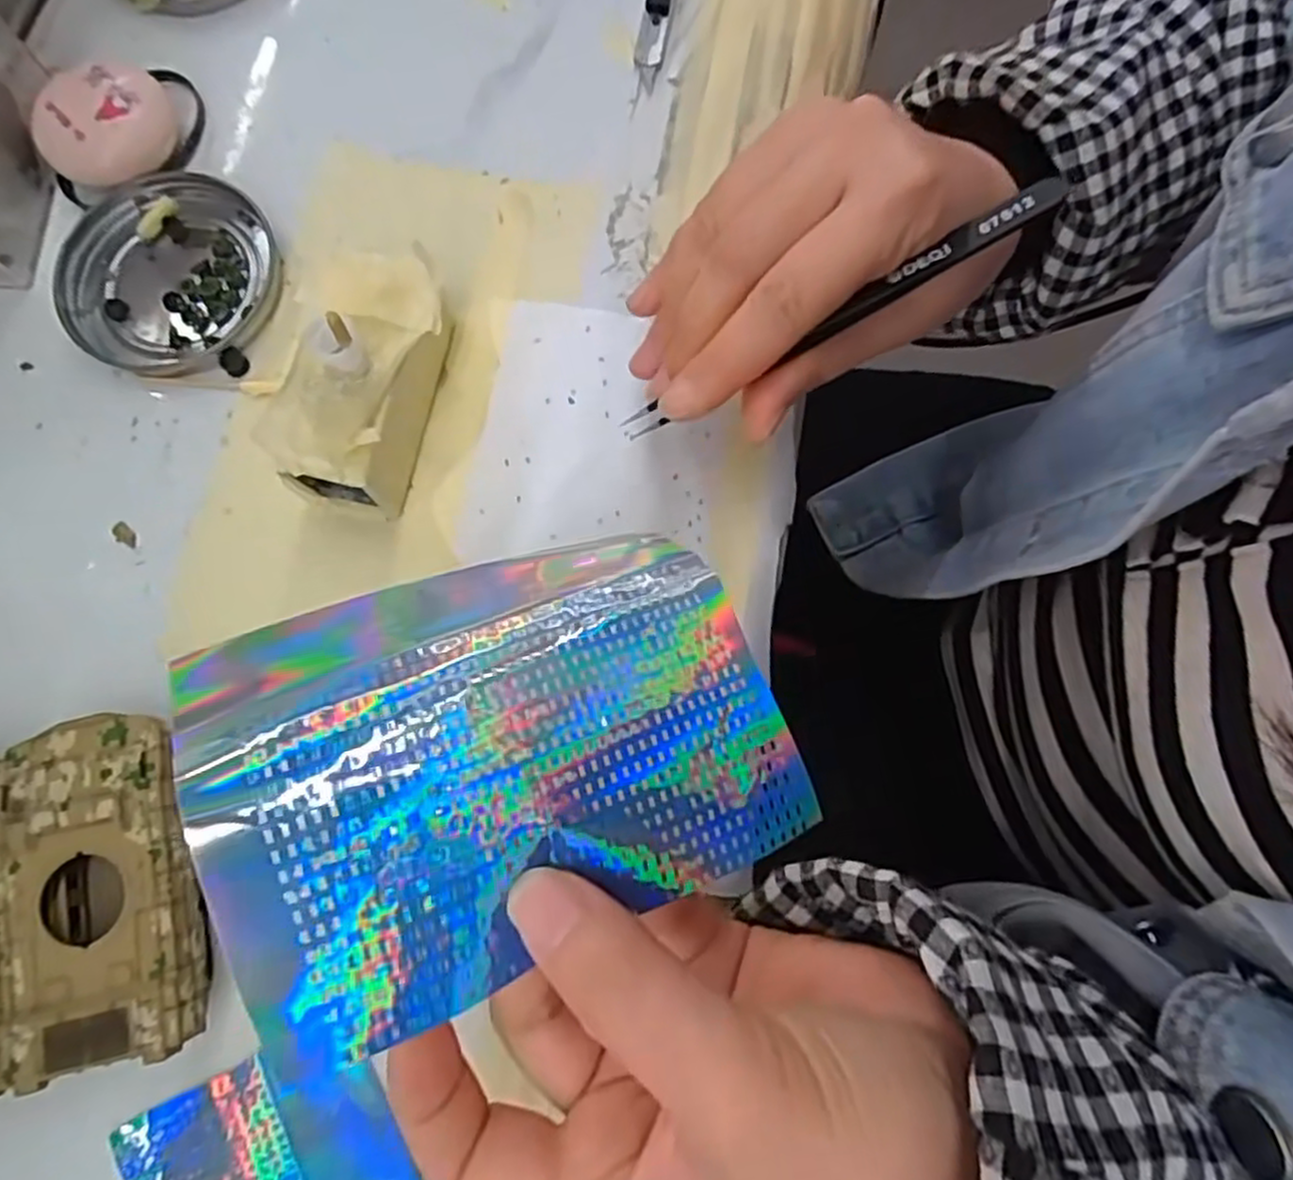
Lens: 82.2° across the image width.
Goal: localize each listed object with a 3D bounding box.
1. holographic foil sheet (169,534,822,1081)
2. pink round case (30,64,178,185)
[{"bbox_3d":[-0.032,0.033,0.163,0.123,0.011,0.088,-19,71,-16],"label":"holographic foil sheet"},{"bbox_3d":[-0.201,-0.173,0.279,0.048,0.023,0.036,-44,81,-7],"label":"pink round case"}]

